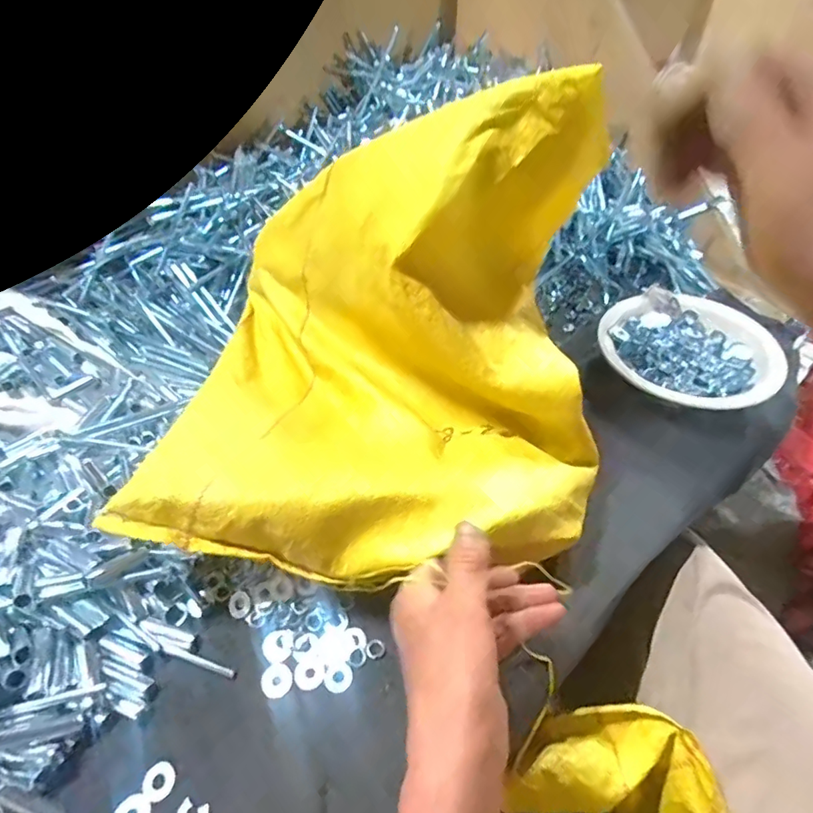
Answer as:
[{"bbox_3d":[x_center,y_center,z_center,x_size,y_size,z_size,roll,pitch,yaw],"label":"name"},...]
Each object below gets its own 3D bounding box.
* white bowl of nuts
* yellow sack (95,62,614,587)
[{"bbox_3d":[0.300,-0.064,0.529,0.189,0.032,0.162,-25,51,-20],"label":"white bowl of nuts"},{"bbox_3d":[-0.017,-0.067,0.353,0.303,0.223,0.283,2,47,4],"label":"yellow sack"}]

